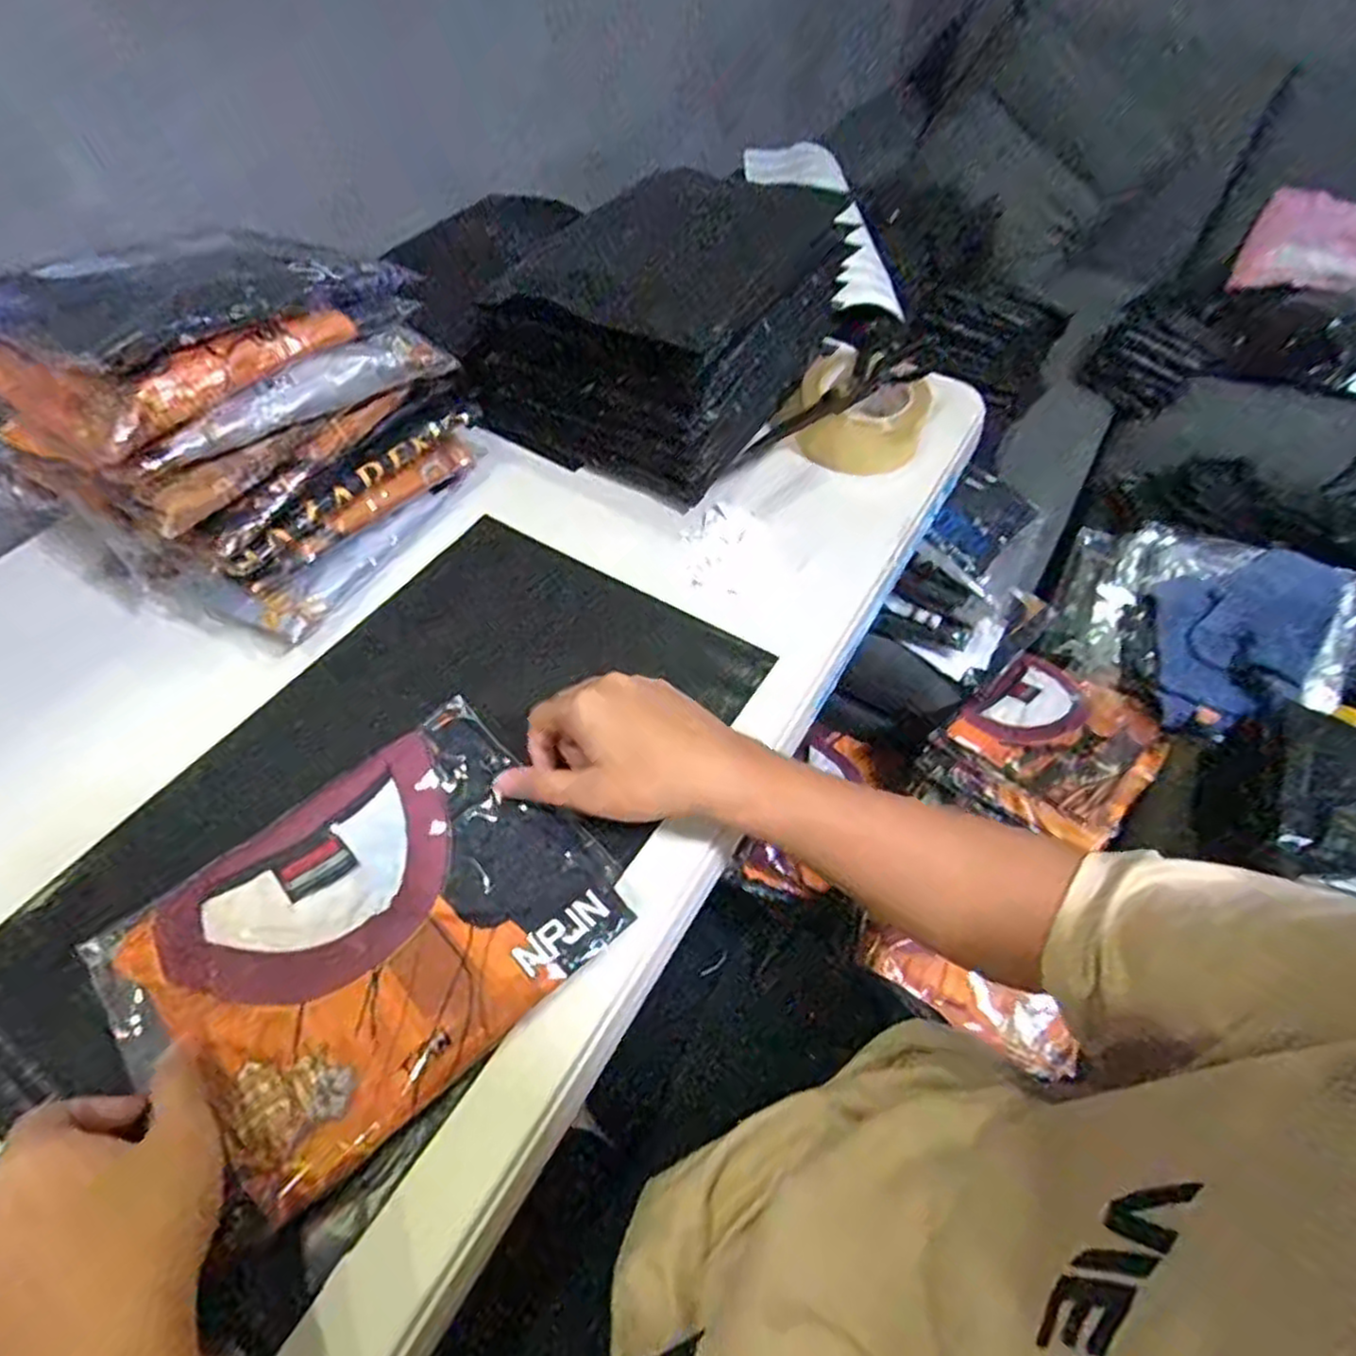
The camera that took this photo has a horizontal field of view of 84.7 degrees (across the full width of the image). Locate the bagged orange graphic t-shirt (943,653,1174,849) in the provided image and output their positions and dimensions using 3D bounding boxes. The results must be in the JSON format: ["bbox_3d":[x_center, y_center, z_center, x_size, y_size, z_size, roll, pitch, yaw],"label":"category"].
[{"bbox_3d":[0.462,0.067,0.898,0.208,0.047,0.233,39,63,23],"label":"bagged orange graphic t-shirt"}]

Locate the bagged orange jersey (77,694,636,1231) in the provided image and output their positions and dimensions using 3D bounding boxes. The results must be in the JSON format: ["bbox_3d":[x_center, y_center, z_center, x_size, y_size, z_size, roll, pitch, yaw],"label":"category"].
[{"bbox_3d":[-0.169,0.137,0.412,0.240,0.019,0.191,-37,63,-25],"label":"bagged orange jersey"}]

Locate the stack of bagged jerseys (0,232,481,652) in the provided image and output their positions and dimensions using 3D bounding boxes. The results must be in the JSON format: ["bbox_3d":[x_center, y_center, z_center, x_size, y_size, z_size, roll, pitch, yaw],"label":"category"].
[{"bbox_3d":[-0.328,-0.209,0.544,0.252,0.195,0.254,23,58,15],"label":"stack of bagged jerseys"}]

